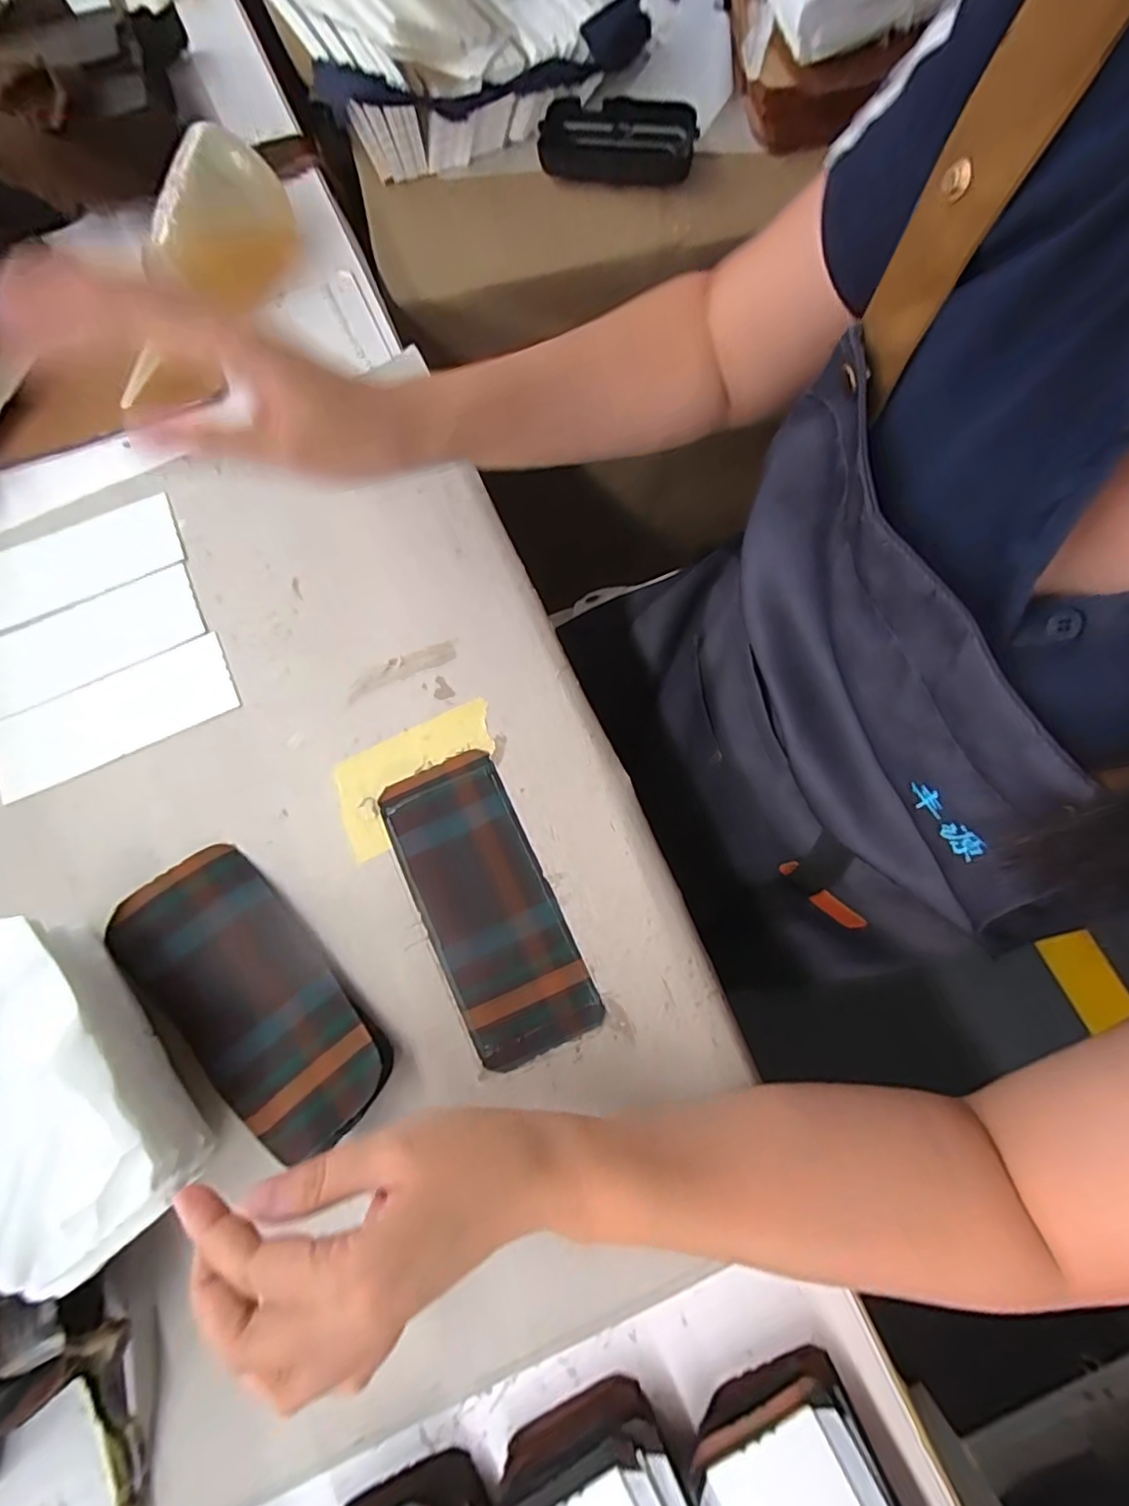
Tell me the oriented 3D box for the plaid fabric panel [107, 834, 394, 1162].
[{"bbox_3d":[-0.170,0.131,0.326,0.081,0.024,0.164,-43,81,-7],"label":"plaid fabric panel"}]

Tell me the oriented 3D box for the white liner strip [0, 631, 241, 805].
[{"bbox_3d":[-0.272,-0.023,0.370,0.146,0.004,0.052,-24,80,-3],"label":"white liner strip"}]

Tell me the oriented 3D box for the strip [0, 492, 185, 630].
[{"bbox_3d":[-0.315,-0.118,0.388,0.145,0.006,0.052,-22,80,-3],"label":"strip"}]

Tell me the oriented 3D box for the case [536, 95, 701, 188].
[{"bbox_3d":[0.038,-0.446,0.448,0.109,0.023,0.052,8,80,3],"label":"case"}]

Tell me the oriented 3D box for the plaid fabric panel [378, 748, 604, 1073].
[{"bbox_3d":[-0.044,0.083,0.341,0.070,0.004,0.165,-25,80,-4],"label":"plaid fabric panel"}]

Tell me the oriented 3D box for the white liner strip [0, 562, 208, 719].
[{"bbox_3d":[-0.296,-0.068,0.379,0.144,0.005,0.052,-24,80,-3],"label":"white liner strip"}]

